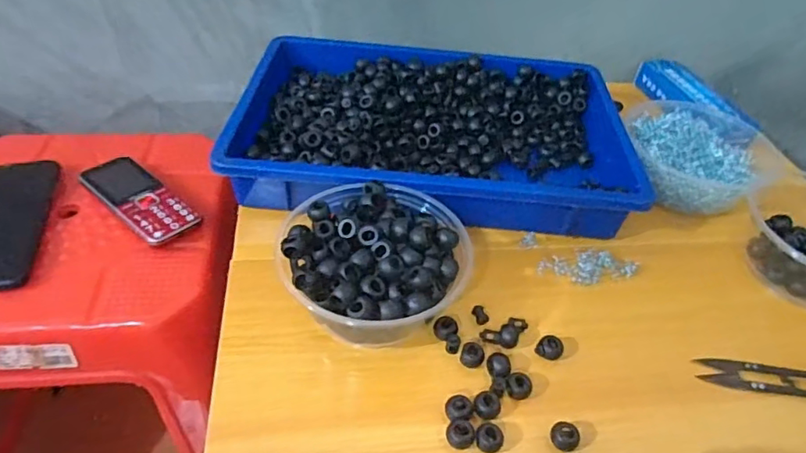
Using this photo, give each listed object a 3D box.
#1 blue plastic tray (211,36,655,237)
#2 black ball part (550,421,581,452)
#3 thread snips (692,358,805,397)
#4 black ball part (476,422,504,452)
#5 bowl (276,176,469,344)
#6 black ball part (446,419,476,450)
[{"bbox_3d":[0.029,-0.100,0.546,0.374,0.050,0.261,2,43,-5],"label":"blue plastic tray"},{"bbox_3d":[0.103,0.134,0.349,0.018,0.013,0.015,35,50,27],"label":"black ball part"},{"bbox_3d":[0.264,0.108,0.389,0.098,0.012,0.024,10,43,3],"label":"thread snips"},{"bbox_3d":[0.054,0.133,0.343,0.016,0.013,0.016,4,43,-3],"label":"black ball part"},{"bbox_3d":[-0.023,0.030,0.399,0.126,0.067,0.120,4,43,-3],"label":"bowl"},{"bbox_3d":[0.036,0.131,0.345,0.018,0.012,0.015,19,44,13],"label":"black ball part"}]

